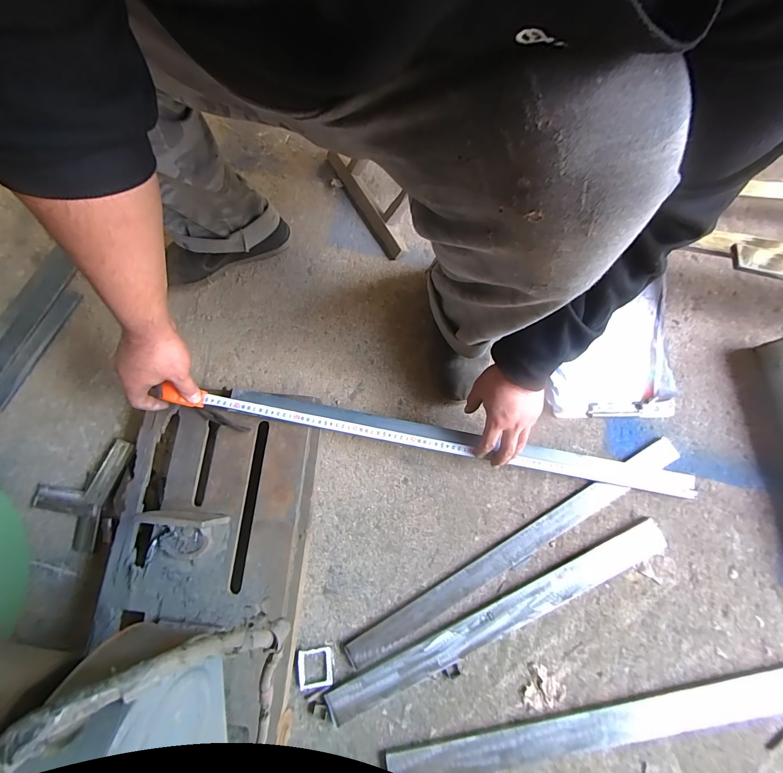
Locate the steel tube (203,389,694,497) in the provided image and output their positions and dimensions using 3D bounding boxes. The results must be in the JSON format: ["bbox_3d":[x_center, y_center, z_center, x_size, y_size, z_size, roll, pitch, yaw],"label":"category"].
[{"bbox_3d":[0.106,0.089,0.592,0.816,0.042,0.052,11,78,-2],"label":"steel tube"}]

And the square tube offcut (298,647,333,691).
[{"bbox_3d":[-0.121,0.445,0.549,0.054,0.006,0.052,-9,78,-2],"label":"square tube offcut"}]

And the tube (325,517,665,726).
[{"bbox_3d":[0.177,0.376,0.561,0.592,0.022,0.059,-26,79,-5],"label":"tube"}]

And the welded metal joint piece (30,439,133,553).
[{"bbox_3d":[-0.555,0.177,0.614,0.138,0.030,0.190,17,79,4],"label":"welded metal joint piece"}]

